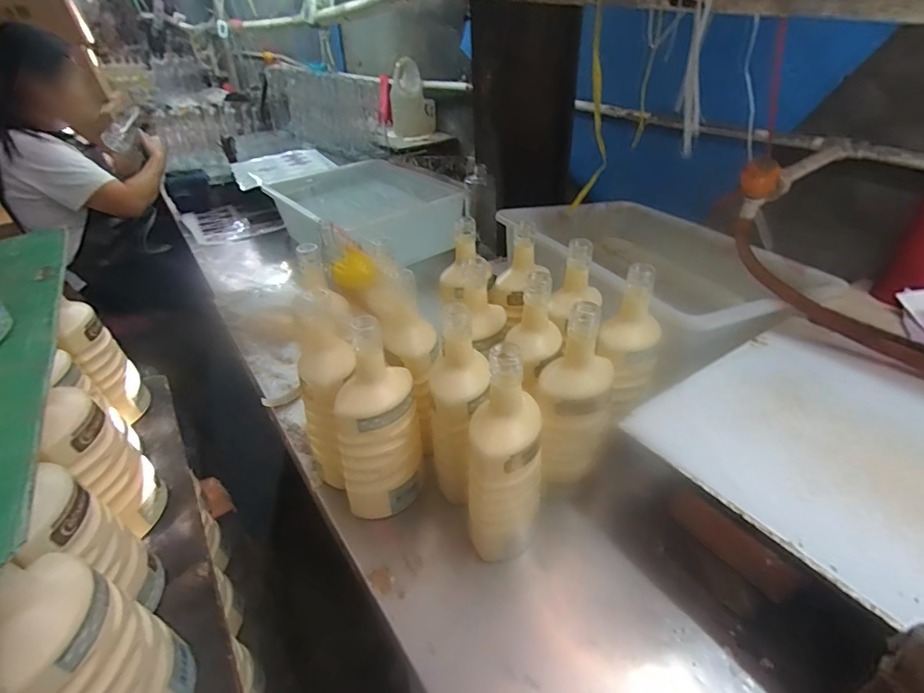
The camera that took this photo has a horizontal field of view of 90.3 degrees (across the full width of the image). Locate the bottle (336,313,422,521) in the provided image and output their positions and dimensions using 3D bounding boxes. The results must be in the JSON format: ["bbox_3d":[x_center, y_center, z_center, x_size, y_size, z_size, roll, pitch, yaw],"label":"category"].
[{"bbox_3d":[-0.099,0.089,0.524,0.096,0.235,0.080,-7,38,-3],"label":"bottle"}]

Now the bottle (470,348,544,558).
[{"bbox_3d":[0.043,0.118,0.474,0.076,0.234,0.097,6,39,14],"label":"bottle"}]

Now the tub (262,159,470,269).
[{"bbox_3d":[-0.267,-0.360,1.284,0.399,0.206,0.604,-23,42,-22],"label":"tub"}]

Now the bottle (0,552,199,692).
[{"bbox_3d":[-0.269,0.231,0.339,0.072,0.188,0.077,16,43,24],"label":"bottle"}]

